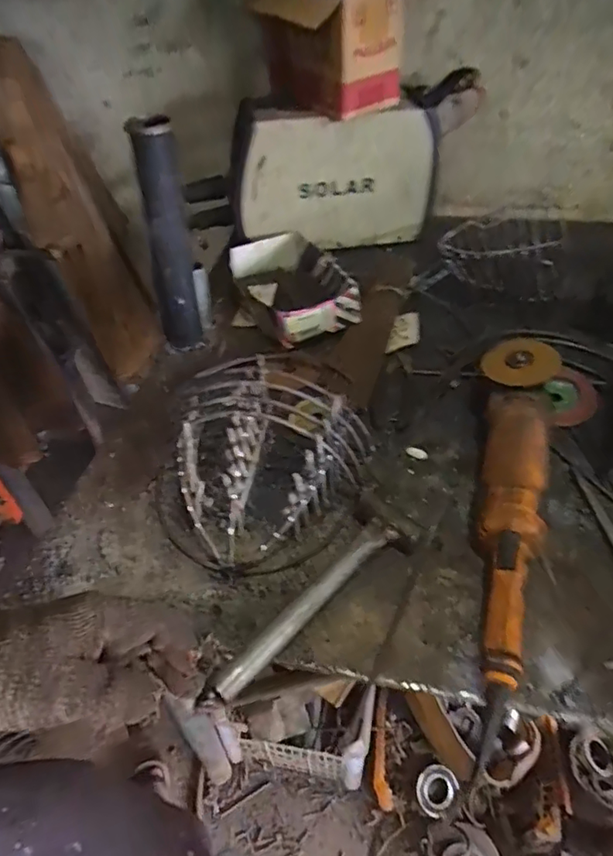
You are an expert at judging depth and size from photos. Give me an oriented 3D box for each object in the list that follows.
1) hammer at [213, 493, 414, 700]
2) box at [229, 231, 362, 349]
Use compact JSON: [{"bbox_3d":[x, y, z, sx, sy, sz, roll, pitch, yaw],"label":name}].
[{"bbox_3d":[0.004,0.151,0.490,0.245,0.038,0.074,-35,55,-27],"label":"hammer"},{"bbox_3d":[-0.029,-0.226,0.830,0.146,0.078,0.238,-17,48,-13],"label":"box"}]

